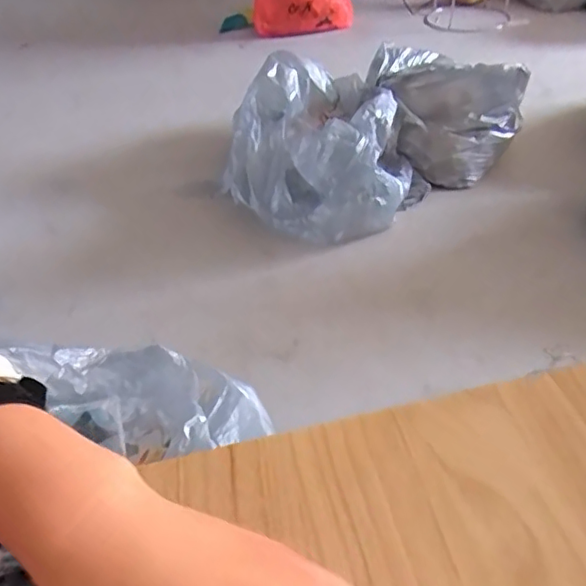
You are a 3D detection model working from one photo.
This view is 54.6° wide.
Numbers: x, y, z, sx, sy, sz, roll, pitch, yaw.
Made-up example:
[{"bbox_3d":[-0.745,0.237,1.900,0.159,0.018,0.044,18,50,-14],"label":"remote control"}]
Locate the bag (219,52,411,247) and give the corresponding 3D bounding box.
[{"bbox_3d":[0.052,-0.373,1.438,0.454,0.262,0.533,-1,42,4],"label":"bag"}]

